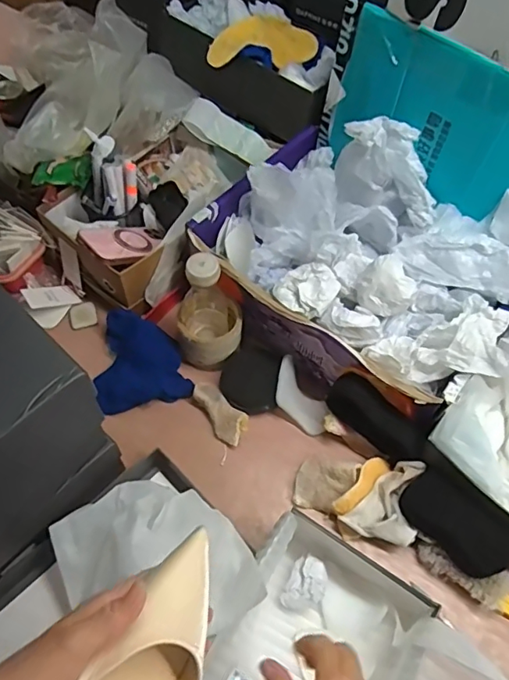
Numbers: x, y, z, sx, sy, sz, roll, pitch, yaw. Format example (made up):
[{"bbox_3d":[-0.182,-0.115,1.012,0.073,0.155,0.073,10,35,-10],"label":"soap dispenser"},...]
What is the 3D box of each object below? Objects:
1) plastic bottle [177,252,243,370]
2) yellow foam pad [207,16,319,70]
[{"bbox_3d":[-0.060,-0.034,0.675,0.087,0.176,0.067,0,59,-3],"label":"plastic bottle"},{"bbox_3d":[0.013,-0.472,0.815,0.184,0.042,0.087,-9,60,-8],"label":"yellow foam pad"}]

